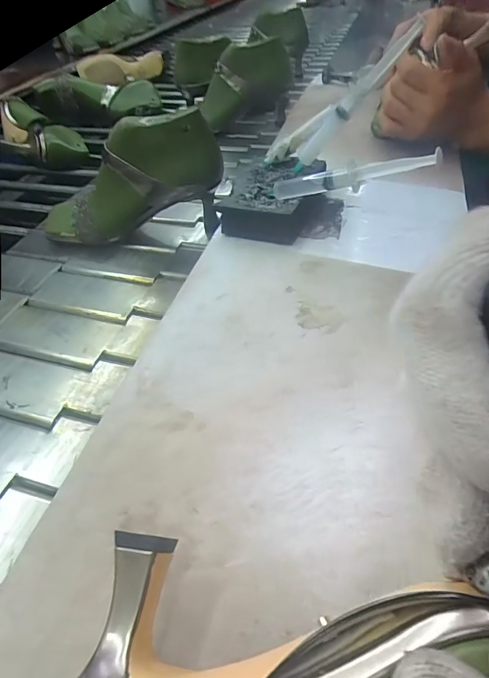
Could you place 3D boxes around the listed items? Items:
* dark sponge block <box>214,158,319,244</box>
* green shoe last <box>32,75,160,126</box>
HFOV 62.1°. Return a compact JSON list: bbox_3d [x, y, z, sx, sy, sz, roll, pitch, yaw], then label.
[{"bbox_3d":[0.029,-0.150,0.430,0.082,0.035,0.122,12,48,15],"label":"dark sponge block"},{"bbox_3d":[-0.303,-0.504,0.851,0.244,0.067,0.093,-17,47,-12],"label":"green shoe last"}]

